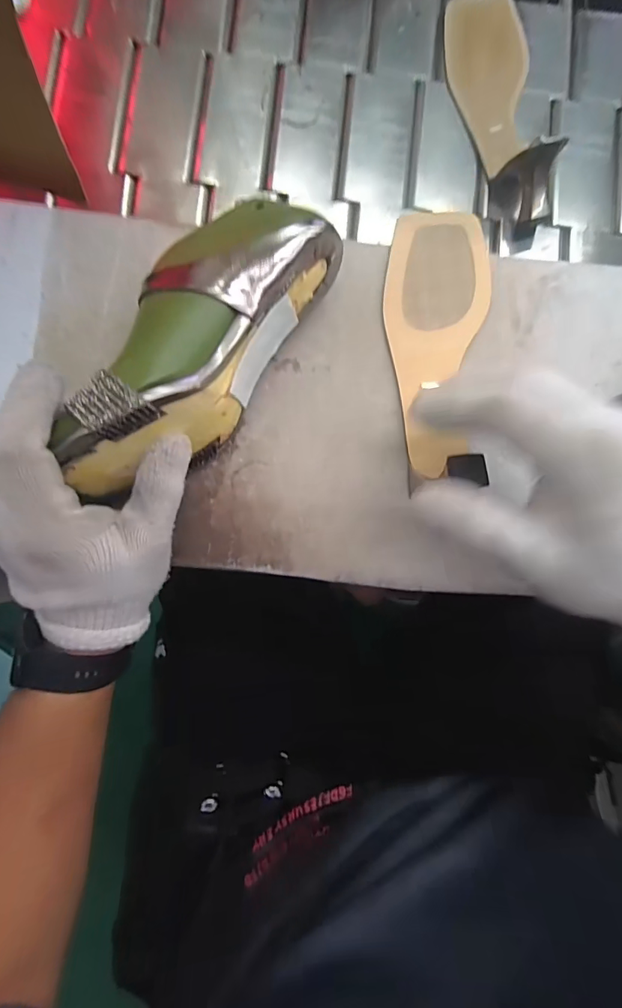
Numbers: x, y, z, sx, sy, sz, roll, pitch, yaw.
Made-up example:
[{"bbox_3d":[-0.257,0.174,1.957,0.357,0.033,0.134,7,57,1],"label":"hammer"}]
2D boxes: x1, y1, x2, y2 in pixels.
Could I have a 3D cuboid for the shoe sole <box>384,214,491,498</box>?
[{"bbox_3d":[0.092,-0.116,0.314,0.073,0.013,0.204,2,83,-3],"label":"shoe sole"}]

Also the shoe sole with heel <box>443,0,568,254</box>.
[{"bbox_3d":[0.174,-0.355,0.372,0.076,0.054,0.234,-9,86,-4],"label":"shoe sole with heel"}]

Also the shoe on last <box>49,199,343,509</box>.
[{"bbox_3d":[-0.073,-0.100,0.271,0.093,0.066,0.220,31,74,-1],"label":"shoe on last"}]

